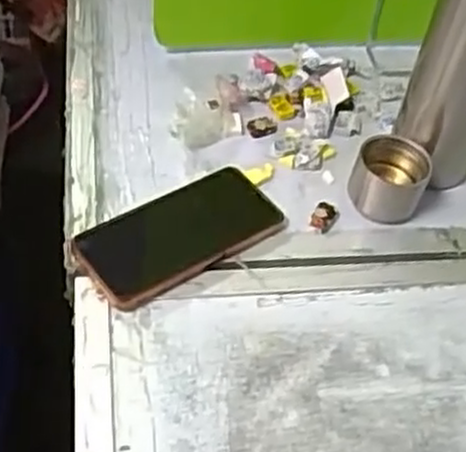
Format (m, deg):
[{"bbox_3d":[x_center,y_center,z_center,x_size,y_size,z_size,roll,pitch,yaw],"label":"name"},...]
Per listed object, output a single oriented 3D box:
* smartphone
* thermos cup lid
[{"bbox_3d":[-0.043,0.007,0.633,0.162,0.012,0.079,-26,57,-26],"label":"smartphone"},{"bbox_3d":[0.135,-0.040,0.676,0.062,0.050,0.060,23,50,13],"label":"thermos cup lid"}]

